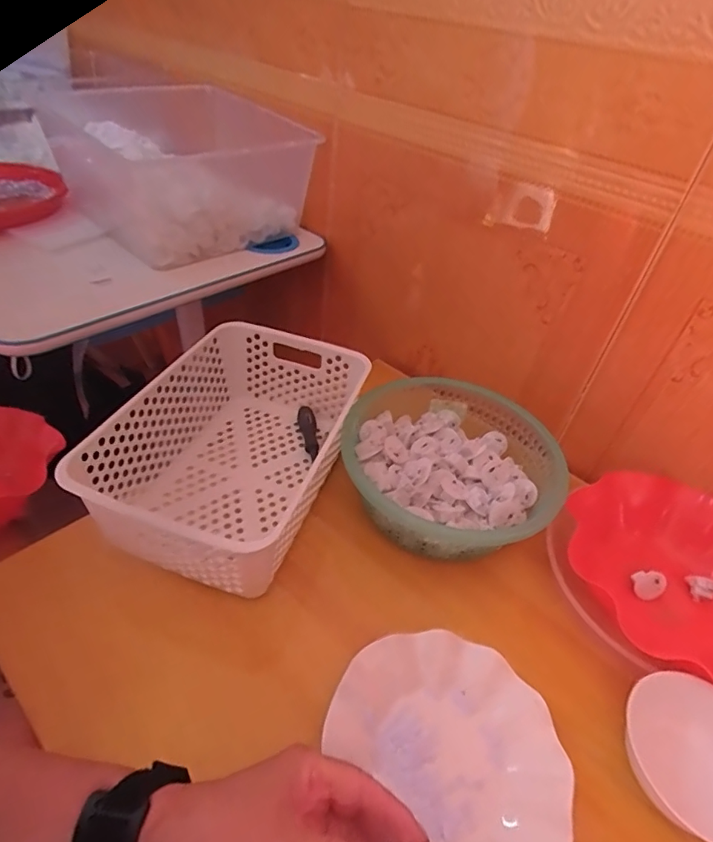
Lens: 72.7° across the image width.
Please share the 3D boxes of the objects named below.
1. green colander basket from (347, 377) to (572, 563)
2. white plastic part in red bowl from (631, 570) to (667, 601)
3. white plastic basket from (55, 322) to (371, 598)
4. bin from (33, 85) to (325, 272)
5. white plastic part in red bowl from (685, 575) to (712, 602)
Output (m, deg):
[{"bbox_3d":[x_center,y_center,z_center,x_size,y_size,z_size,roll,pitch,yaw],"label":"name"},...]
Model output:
[{"bbox_3d":[0.106,0.048,0.563,0.235,0.075,0.230,4,42,-3],"label":"green colander basket"},{"bbox_3d":[0.306,0.171,0.508,0.027,0.026,0.023,-4,43,-12],"label":"white plastic part in red bowl"},{"bbox_3d":[-0.128,0.029,0.546,0.209,0.124,0.313,18,43,12],"label":"white plastic basket"},{"bbox_3d":[-0.244,-0.371,0.731,0.286,0.147,0.274,-31,54,-34],"label":"bin"},{"bbox_3d":[0.365,0.175,0.513,0.023,0.026,0.028,-18,47,-25],"label":"white plastic part in red bowl"}]

